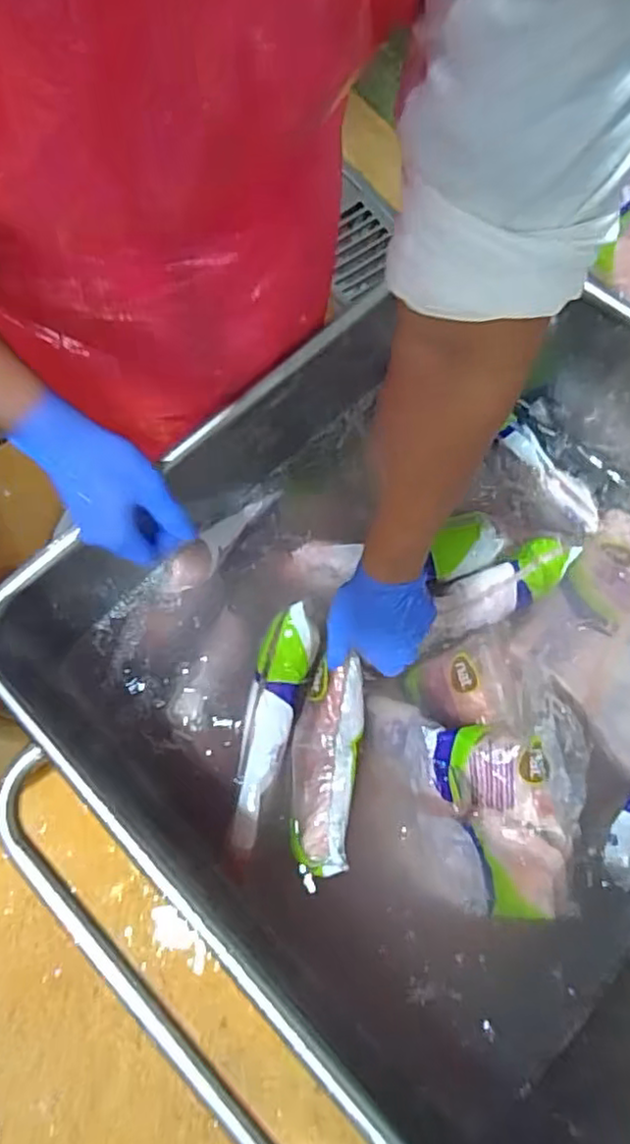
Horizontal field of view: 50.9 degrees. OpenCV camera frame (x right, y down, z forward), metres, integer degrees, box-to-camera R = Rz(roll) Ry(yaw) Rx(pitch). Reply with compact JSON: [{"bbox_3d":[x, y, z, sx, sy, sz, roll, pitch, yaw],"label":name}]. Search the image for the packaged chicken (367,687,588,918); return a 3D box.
[{"bbox_3d":[0.181,0.249,0.710,0.213,0.087,0.224,-1,72,-2],"label":"packaged chicken"}]

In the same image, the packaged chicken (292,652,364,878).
[{"bbox_3d":[0.008,0.206,0.713,0.072,0.048,0.210,7,81,0],"label":"packaged chicken"}]

